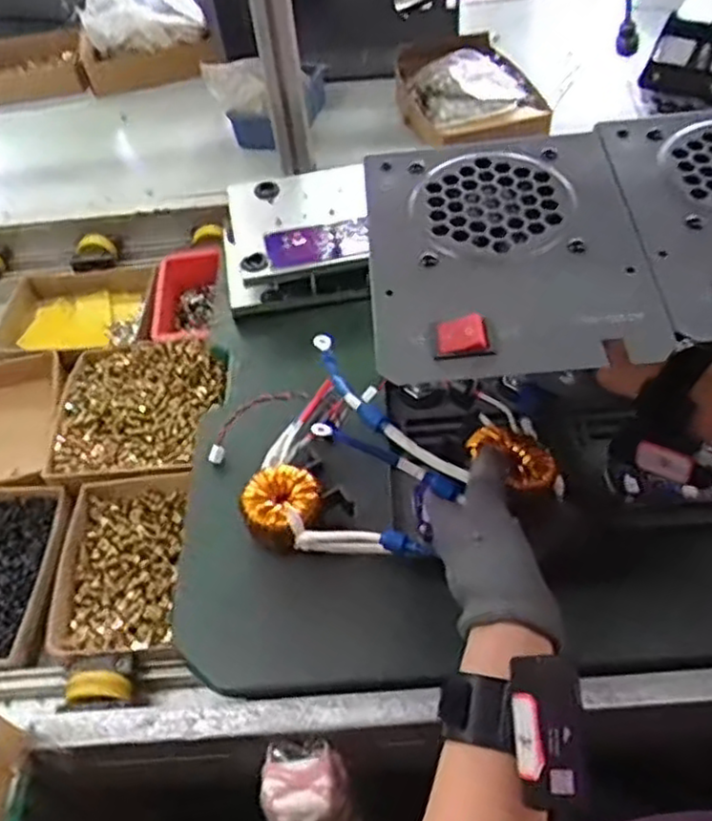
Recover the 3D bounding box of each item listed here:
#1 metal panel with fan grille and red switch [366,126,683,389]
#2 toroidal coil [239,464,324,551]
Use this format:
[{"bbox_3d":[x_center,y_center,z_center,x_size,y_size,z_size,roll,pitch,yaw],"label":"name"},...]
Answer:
[{"bbox_3d":[0.081,-0.094,0.396,0.145,0.020,0.174,-6,63,2],"label":"metal panel with fan grille and red switch"},{"bbox_3d":[-0.056,0.077,0.561,0.059,0.042,0.062,-3,50,4],"label":"toroidal coil"}]

